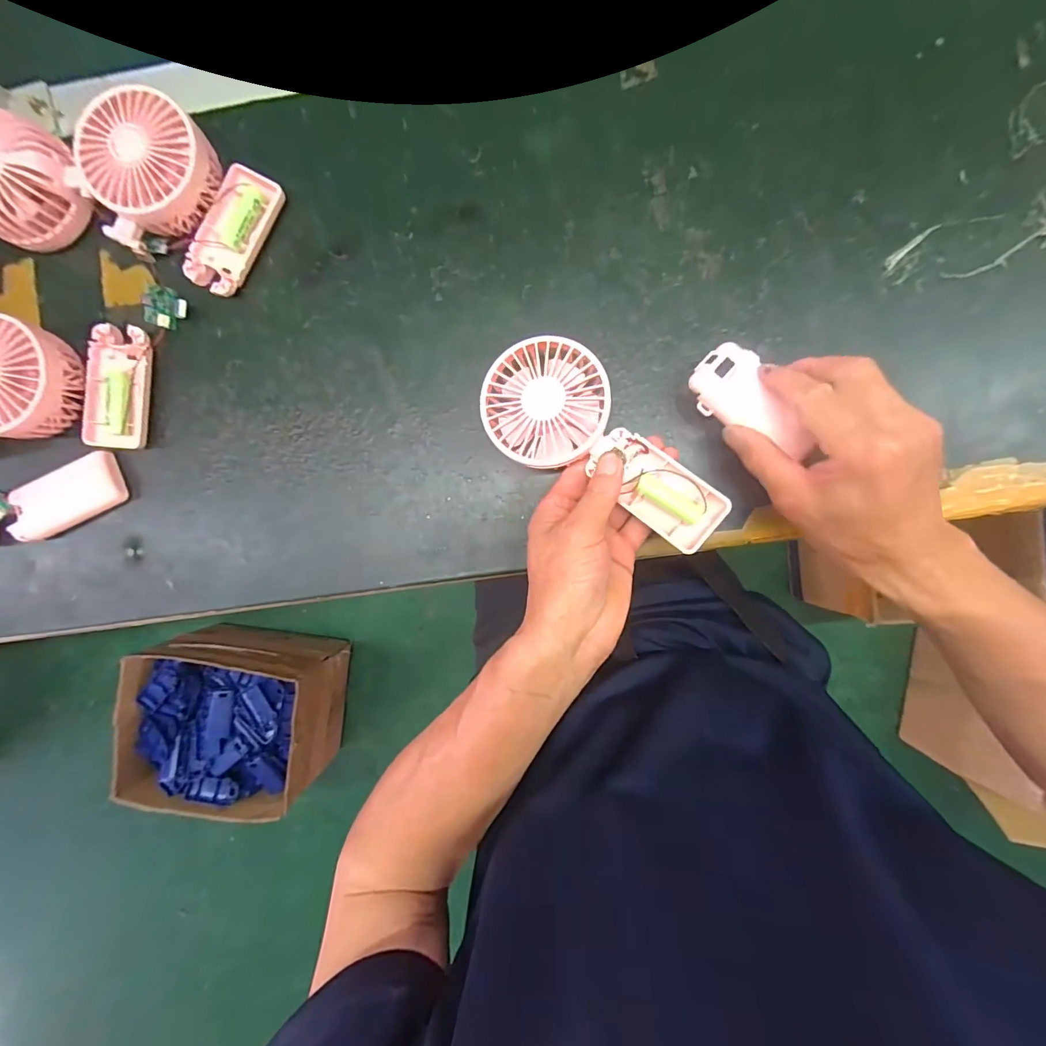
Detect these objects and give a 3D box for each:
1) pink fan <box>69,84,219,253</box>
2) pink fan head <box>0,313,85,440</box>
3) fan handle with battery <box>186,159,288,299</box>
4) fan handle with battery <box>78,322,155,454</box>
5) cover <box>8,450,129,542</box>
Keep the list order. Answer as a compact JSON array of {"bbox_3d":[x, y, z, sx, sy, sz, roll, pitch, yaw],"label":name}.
[{"bbox_3d":[-0.278,-0.265,0.340,0.091,0.041,0.083,0,91,3],"label":"pink fan"},{"bbox_3d":[-0.394,-0.107,0.346,0.092,0.038,0.090,-9,91,3],"label":"pink fan head"},{"bbox_3d":[-0.227,-0.227,0.355,0.046,0.013,0.096,29,92,2],"label":"fan handle with battery"},{"bbox_3d":[-0.321,-0.106,0.357,0.046,0.013,0.094,5,92,2],"label":"fan handle with battery"},{"bbox_3d":[-0.357,-0.018,0.354,0.089,0.024,0.037,-28,90,3],"label":"cover"}]

